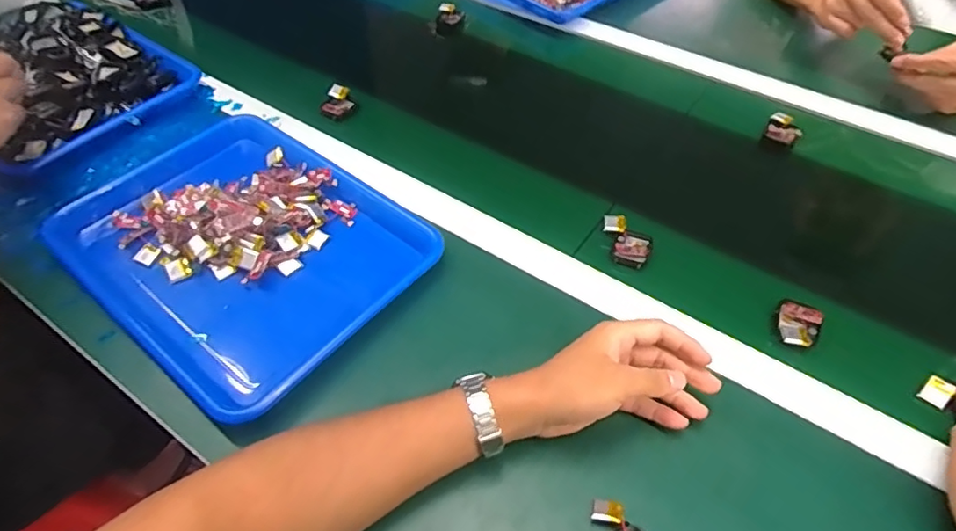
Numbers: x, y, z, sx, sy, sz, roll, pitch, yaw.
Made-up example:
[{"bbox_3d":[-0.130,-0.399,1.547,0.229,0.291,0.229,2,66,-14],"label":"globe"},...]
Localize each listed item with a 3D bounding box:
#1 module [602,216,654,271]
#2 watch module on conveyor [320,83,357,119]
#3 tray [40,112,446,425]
[{"bbox_3d":[0.149,-0.024,0.569,0.052,0.016,0.050,16,52,13],"label":"module"},{"bbox_3d":[-0.176,-0.208,0.721,0.035,0.016,0.065,8,51,6],"label":"watch module on conveyor"},{"bbox_3d":[-0.227,-0.033,0.549,0.340,0.042,0.258,32,58,24],"label":"tray"}]

